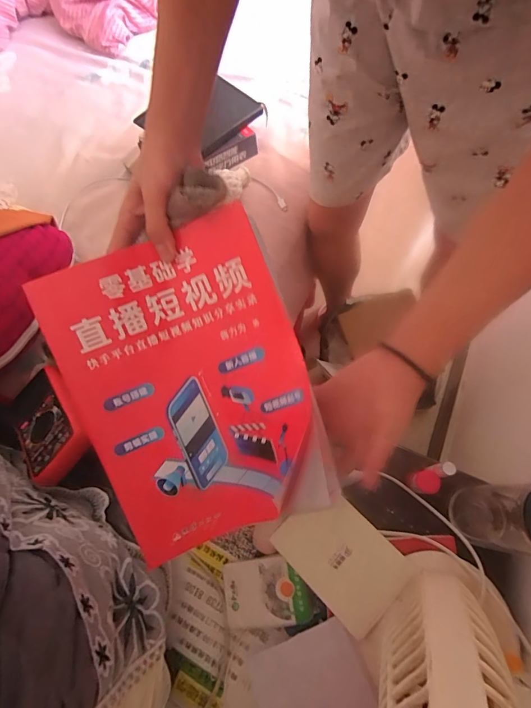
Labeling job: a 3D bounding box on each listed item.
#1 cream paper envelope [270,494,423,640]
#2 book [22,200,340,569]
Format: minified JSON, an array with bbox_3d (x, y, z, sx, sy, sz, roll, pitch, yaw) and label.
[{"bbox_3d":[0.092,0.244,0.451,0.104,0.010,0.144,-42,70,-16],"label":"cream paper envelope"},{"bbox_3d":[-0.067,0.033,0.341,0.208,0.030,0.277,-22,95,-1],"label":"book"}]

